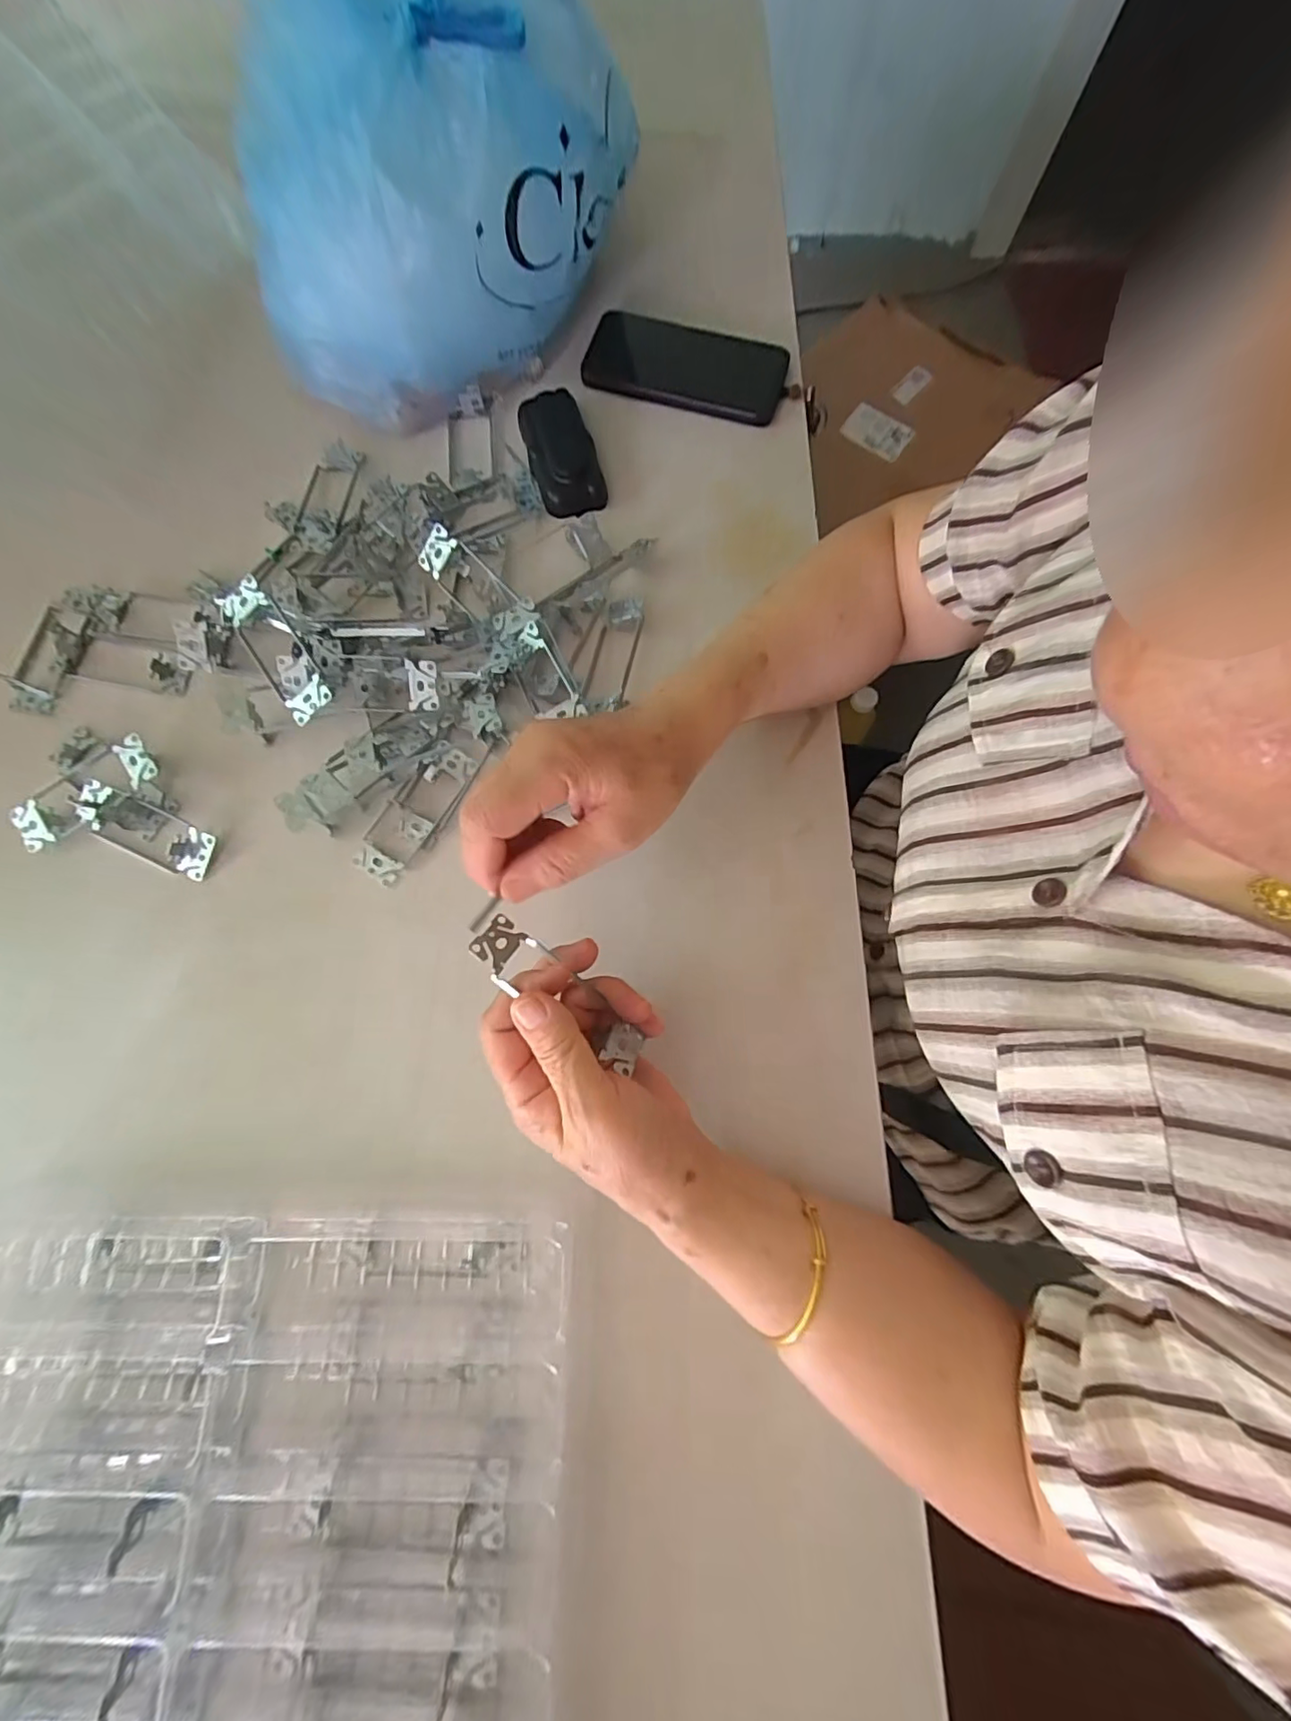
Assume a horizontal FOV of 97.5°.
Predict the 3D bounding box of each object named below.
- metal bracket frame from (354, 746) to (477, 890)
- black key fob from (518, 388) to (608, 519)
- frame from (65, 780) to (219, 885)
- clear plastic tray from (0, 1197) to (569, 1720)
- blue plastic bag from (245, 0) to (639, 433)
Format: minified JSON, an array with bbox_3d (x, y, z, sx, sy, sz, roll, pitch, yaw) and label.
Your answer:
[{"bbox_3d":[-0.159,-0.034,0.388,0.037,0.018,0.104,35,86,-2],"label":"metal bracket frame"},{"bbox_3d":[-0.068,-0.331,0.454,0.052,0.023,0.106,-14,78,-4],"label":"black key fob"},{"bbox_3d":[-0.347,-0.023,0.384,0.109,0.018,0.038,23,79,4],"label":"frame"},{"bbox_3d":[-0.212,0.396,0.249,0.338,0.048,0.434,0,73,-1],"label":"clear plastic tray"},{"bbox_3d":[-0.161,-0.511,0.433,0.304,0.152,0.221,-24,79,-6],"label":"blue plastic bag"}]

